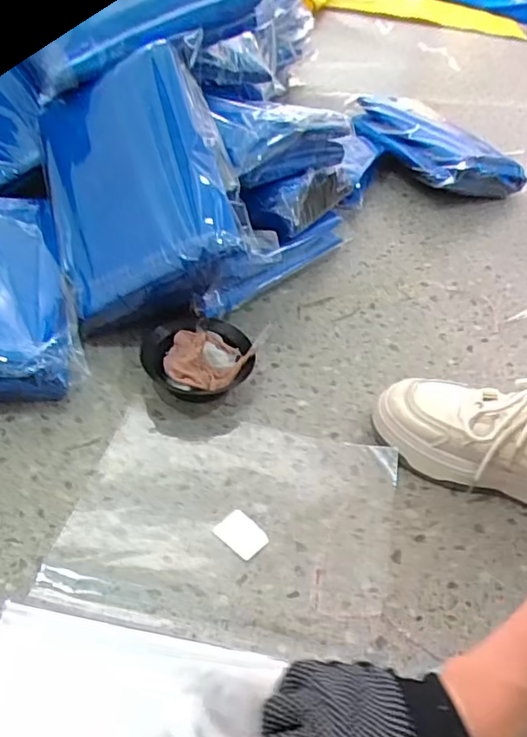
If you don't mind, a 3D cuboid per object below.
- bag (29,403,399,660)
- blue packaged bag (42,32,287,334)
[{"bbox_3d":[-0.023,0.123,0.482,0.257,0.009,0.196,10,43,3],"label":"bag"},{"bbox_3d":[-0.130,-0.193,0.603,0.200,0.051,0.265,-21,73,14],"label":"blue packaged bag"}]

